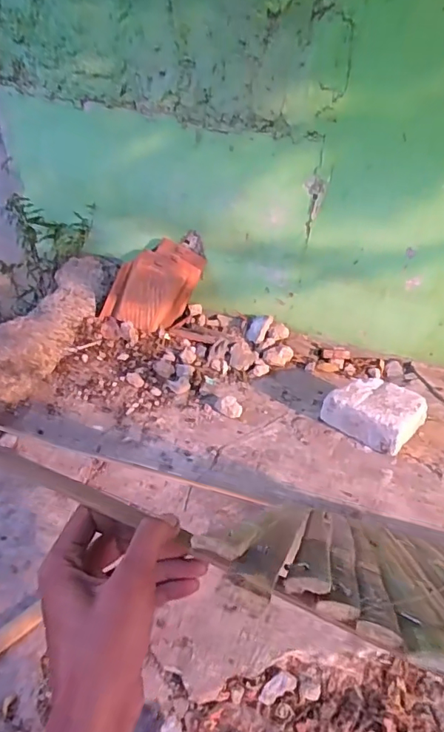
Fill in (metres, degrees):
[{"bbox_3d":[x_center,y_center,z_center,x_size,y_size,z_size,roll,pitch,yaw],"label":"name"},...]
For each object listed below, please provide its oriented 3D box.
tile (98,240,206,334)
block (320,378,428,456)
[{"bbox_3d":[-0.246,-0.286,1.858,0.255,0.084,0.347,26,84,6],"label":"tile"},{"bbox_3d":[0.425,0.127,1.429,0.187,0.104,0.227,-24,40,-34],"label":"block"}]

